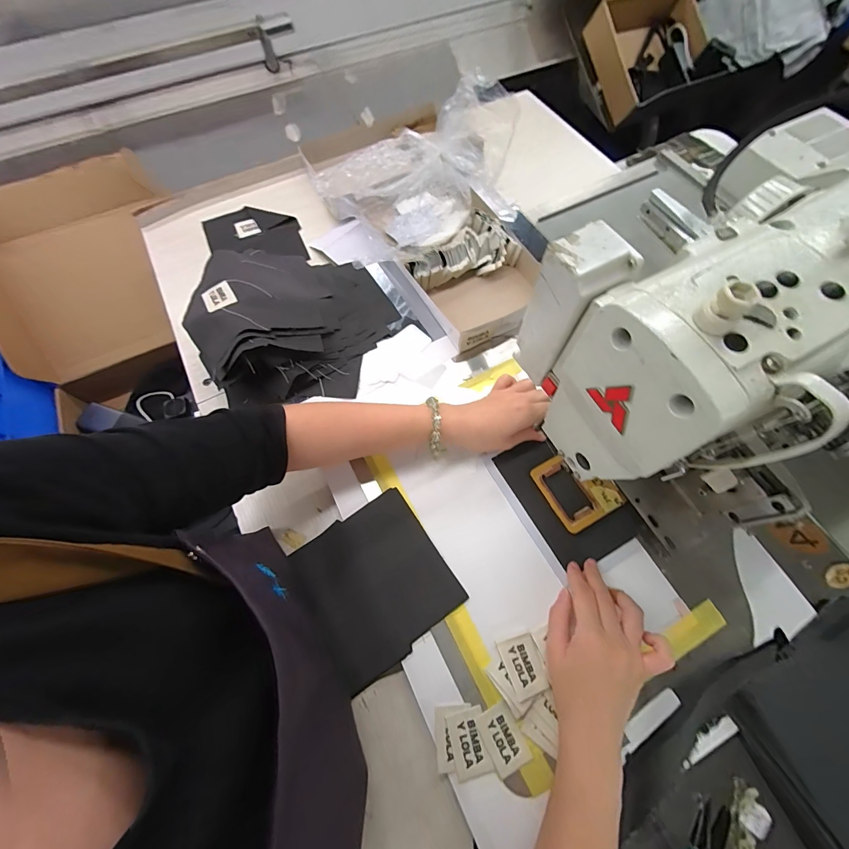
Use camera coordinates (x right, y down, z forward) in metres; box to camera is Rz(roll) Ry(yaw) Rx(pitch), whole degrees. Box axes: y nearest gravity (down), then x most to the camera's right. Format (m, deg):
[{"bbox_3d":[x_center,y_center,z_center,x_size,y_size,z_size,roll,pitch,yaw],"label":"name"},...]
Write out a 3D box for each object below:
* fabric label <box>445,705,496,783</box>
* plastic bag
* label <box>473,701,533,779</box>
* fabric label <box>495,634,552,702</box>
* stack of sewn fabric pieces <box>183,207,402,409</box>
[{"bbox_3d":[0.041,0.288,0.332,0.033,0.004,0.050,-13,68,-5],"label":"fabric label"},{"bbox_3d":[-0.014,-0.369,0.553,0.263,0.135,0.202,-40,73,-15],"label":"plastic bag"},{"bbox_3d":[0.071,0.285,0.334,0.034,0.004,0.049,-26,70,-8],"label":"label"},{"bbox_3d":[0.096,0.230,0.354,0.036,0.004,0.049,-14,56,-12],"label":"fabric label"},{"bbox_3d":[-0.194,-0.227,0.521,0.256,0.075,0.407,-14,68,-6],"label":"stack of sewn fabric pieces"}]

